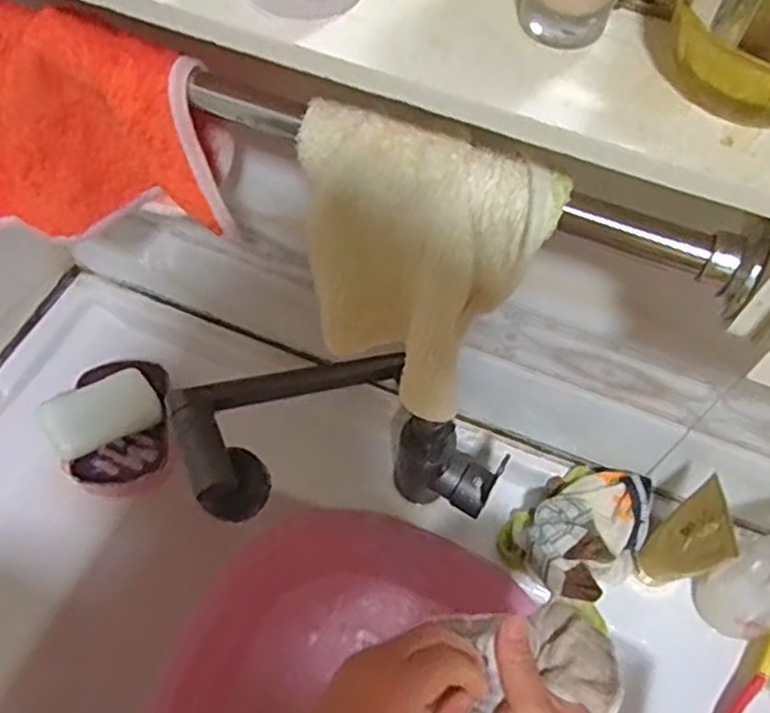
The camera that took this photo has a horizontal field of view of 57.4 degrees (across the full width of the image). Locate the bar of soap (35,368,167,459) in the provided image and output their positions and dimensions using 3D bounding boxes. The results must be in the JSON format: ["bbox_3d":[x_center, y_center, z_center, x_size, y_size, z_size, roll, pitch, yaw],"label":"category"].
[{"bbox_3d":[-0.272,0.049,0.672,0.101,0.022,0.065,-30,65,-19],"label":"bar of soap"}]

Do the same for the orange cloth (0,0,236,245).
[{"bbox_3d":[-0.195,-0.125,0.414,0.210,0.162,0.080,5,59,0],"label":"orange cloth"}]

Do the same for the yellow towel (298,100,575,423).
[{"bbox_3d":[0.015,-0.039,0.354,0.120,0.148,0.034,21,43,19],"label":"yellow towel"}]

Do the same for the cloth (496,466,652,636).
[{"bbox_3d":[0.179,0.160,0.640,0.117,0.074,0.128,33,63,16],"label":"cloth"}]

